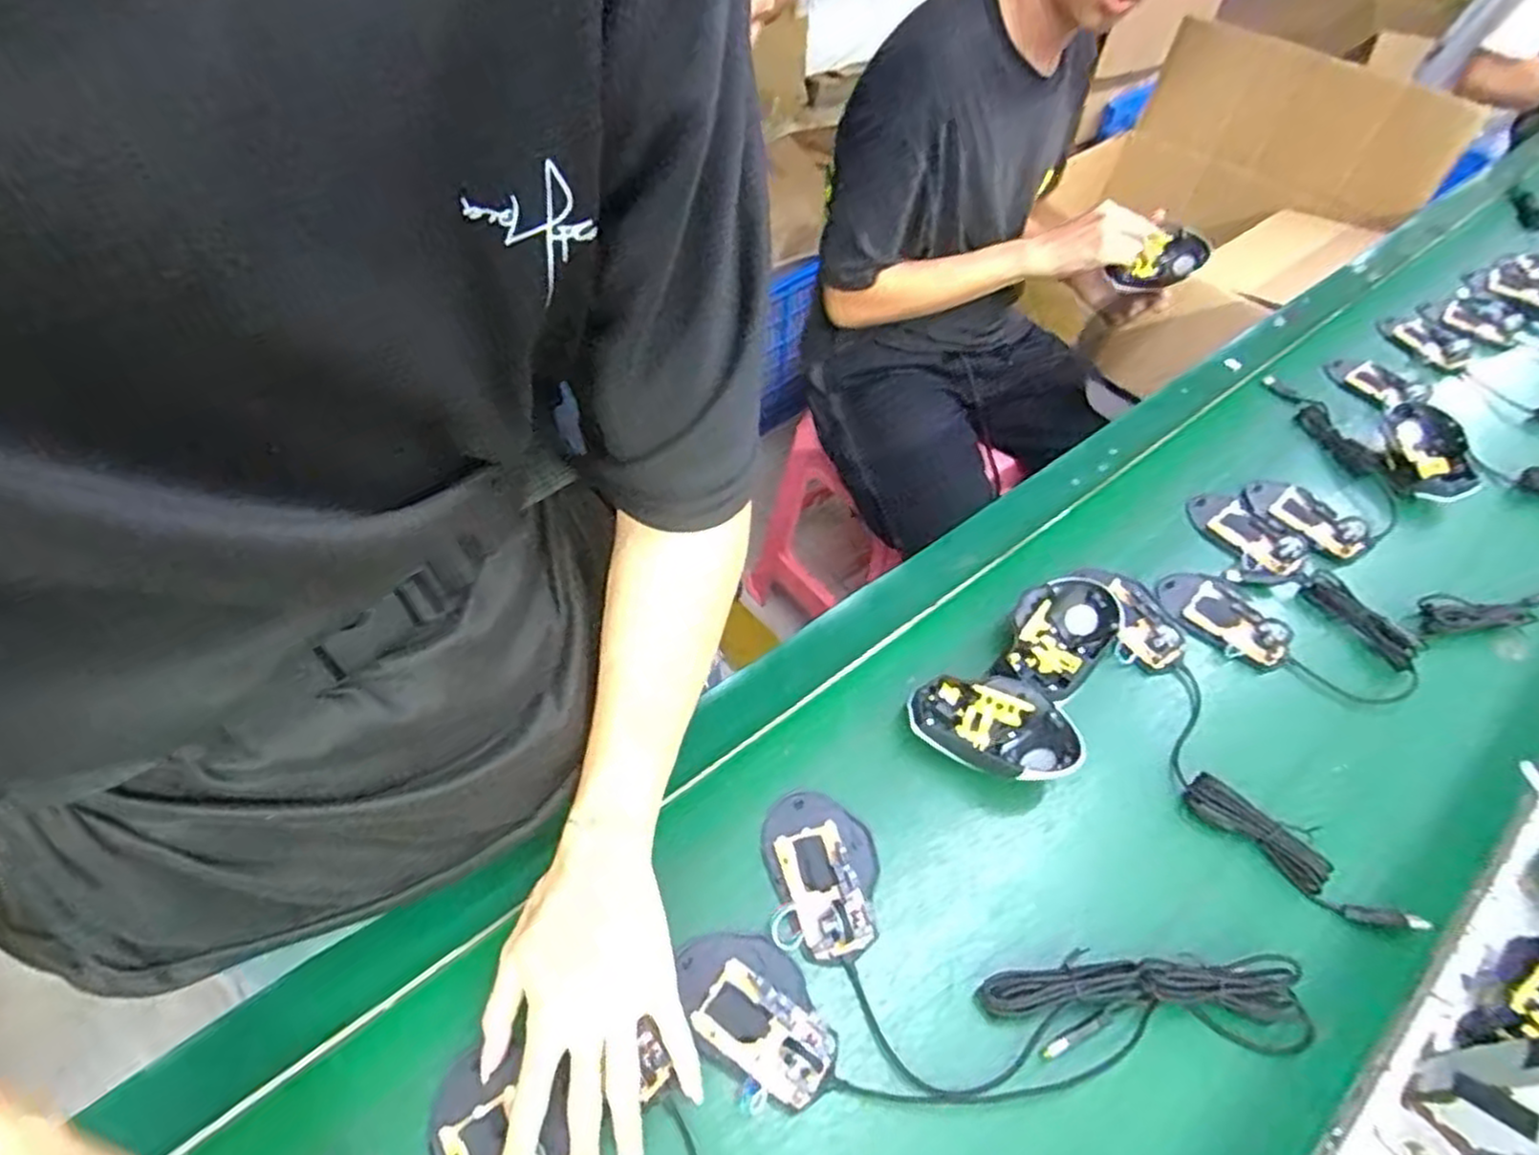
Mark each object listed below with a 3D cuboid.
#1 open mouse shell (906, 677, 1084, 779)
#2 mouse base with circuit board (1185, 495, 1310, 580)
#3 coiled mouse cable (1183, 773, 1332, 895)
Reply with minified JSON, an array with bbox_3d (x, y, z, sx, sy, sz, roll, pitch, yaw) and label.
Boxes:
[{"bbox_3d":[0.166,0.110,0.569,0.120,0.035,0.081,11,51,3],"label":"open mouse shell"},{"bbox_3d":[0.449,-0.044,0.713,0.054,0.014,0.108,-23,58,-19],"label":"mouse base with circuit board"},{"bbox_3d":[0.342,0.179,0.533,0.026,0.014,0.095,-34,62,-25],"label":"coiled mouse cable"}]

